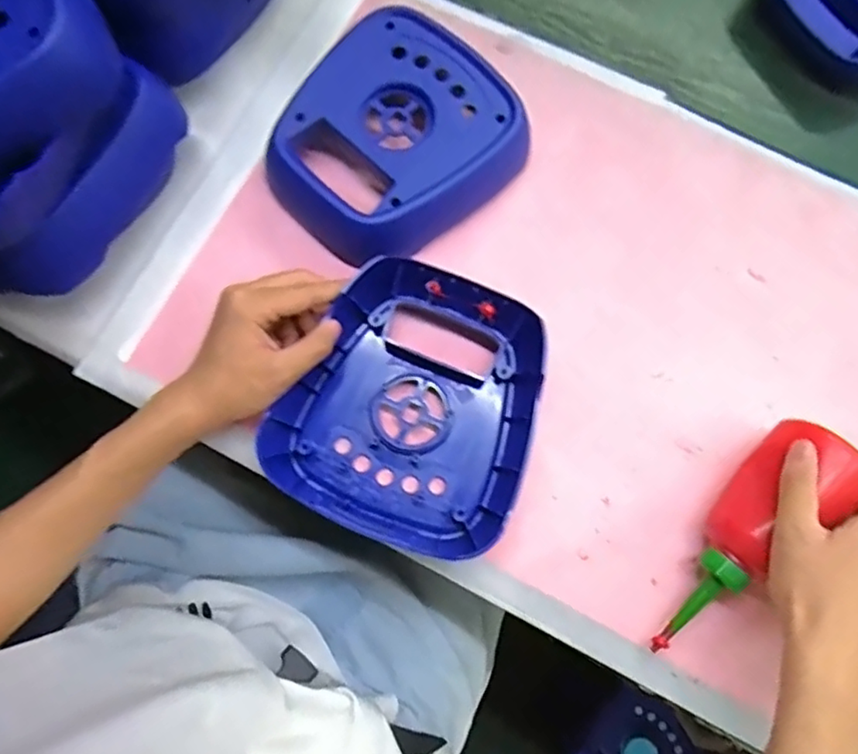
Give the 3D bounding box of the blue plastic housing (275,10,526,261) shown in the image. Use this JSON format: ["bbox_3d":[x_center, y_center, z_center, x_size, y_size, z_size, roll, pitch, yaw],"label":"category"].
[{"bbox_3d":[-0.028,-0.176,0.458,0.181,0.044,0.156,-43,81,-8],"label":"blue plastic housing"}]

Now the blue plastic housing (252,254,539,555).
[{"bbox_3d":[-0.009,0.018,0.419,0.163,0.036,0.181,21,79,5],"label":"blue plastic housing"}]

